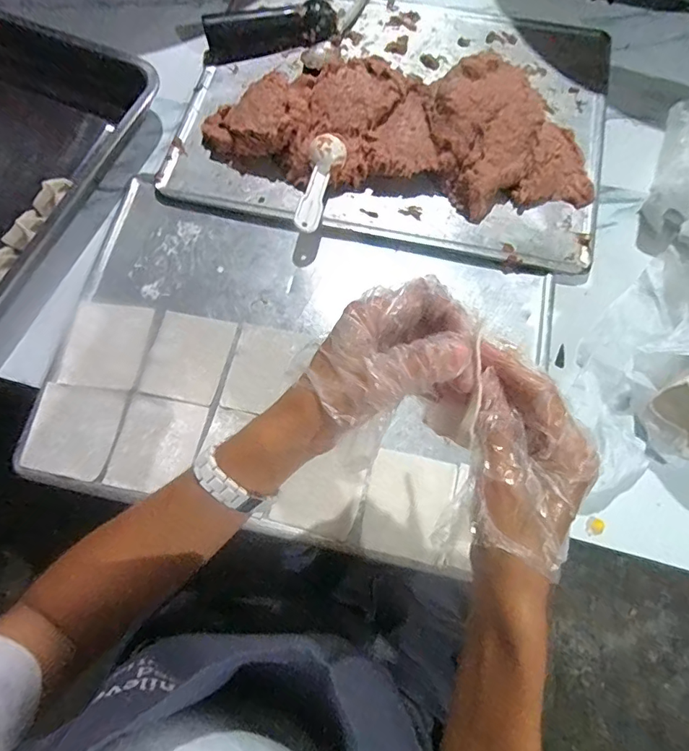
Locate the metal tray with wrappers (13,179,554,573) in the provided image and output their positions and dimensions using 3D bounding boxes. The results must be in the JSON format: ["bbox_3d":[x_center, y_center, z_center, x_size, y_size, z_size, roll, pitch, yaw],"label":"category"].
[{"bbox_3d":[-0.058,-0.005,0.442,0.445,0.012,0.300,16,74,7],"label":"metal tray with wrappers"}]

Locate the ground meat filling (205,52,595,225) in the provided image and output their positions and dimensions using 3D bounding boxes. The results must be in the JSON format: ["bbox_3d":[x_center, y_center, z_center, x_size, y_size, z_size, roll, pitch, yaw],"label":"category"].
[{"bbox_3d":[0.054,-0.254,0.480,0.389,0.068,0.129,12,73,6],"label":"ground meat filling"}]

